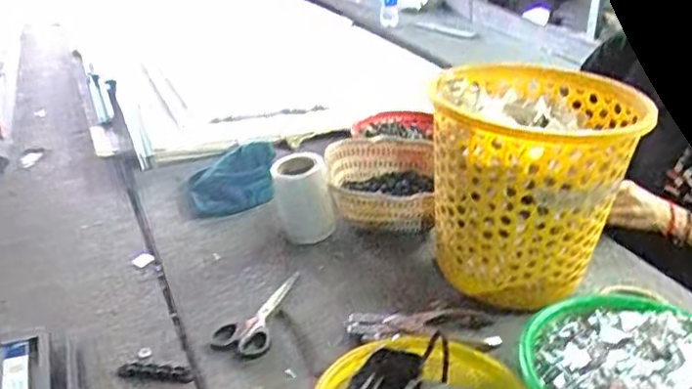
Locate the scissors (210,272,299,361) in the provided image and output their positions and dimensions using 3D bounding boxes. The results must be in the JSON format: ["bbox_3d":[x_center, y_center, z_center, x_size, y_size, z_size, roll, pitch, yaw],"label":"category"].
[{"bbox_3d":[-0.106,0.134,0.770,0.065,0.010,0.171,5,27,6],"label":"scissors"}]

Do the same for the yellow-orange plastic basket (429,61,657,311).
[{"bbox_3d":[0.216,-0.004,0.802,0.232,0.232,0.228,13,29,21],"label":"yellow-orange plastic basket"}]

